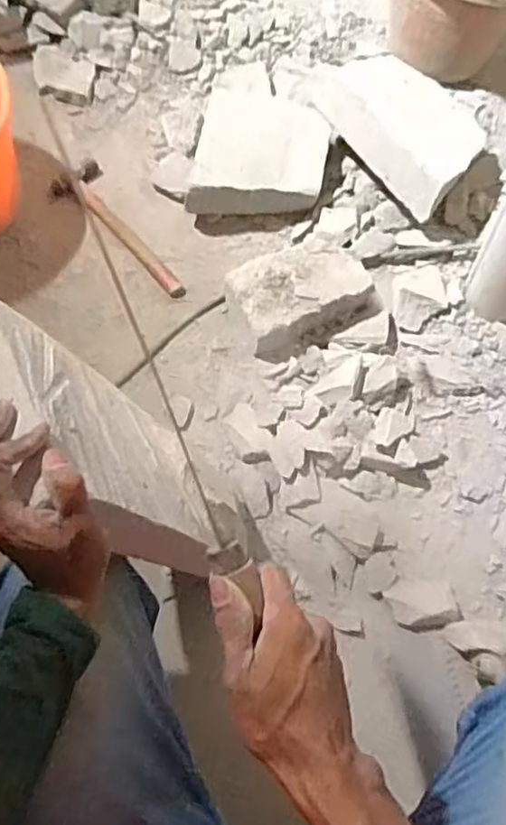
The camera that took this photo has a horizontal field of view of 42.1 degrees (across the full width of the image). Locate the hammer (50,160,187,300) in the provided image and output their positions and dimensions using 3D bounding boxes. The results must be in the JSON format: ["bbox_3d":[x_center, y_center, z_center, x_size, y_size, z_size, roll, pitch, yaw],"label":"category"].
[{"bbox_3d":[-0.221,-0.299,1.061,0.083,0.037,0.311,-35,72,-14],"label":"hammer"}]

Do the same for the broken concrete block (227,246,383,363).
[{"bbox_3d":[0.081,-0.177,0.999,0.209,0.071,0.143,-19,69,-8],"label":"broken concrete block"}]

